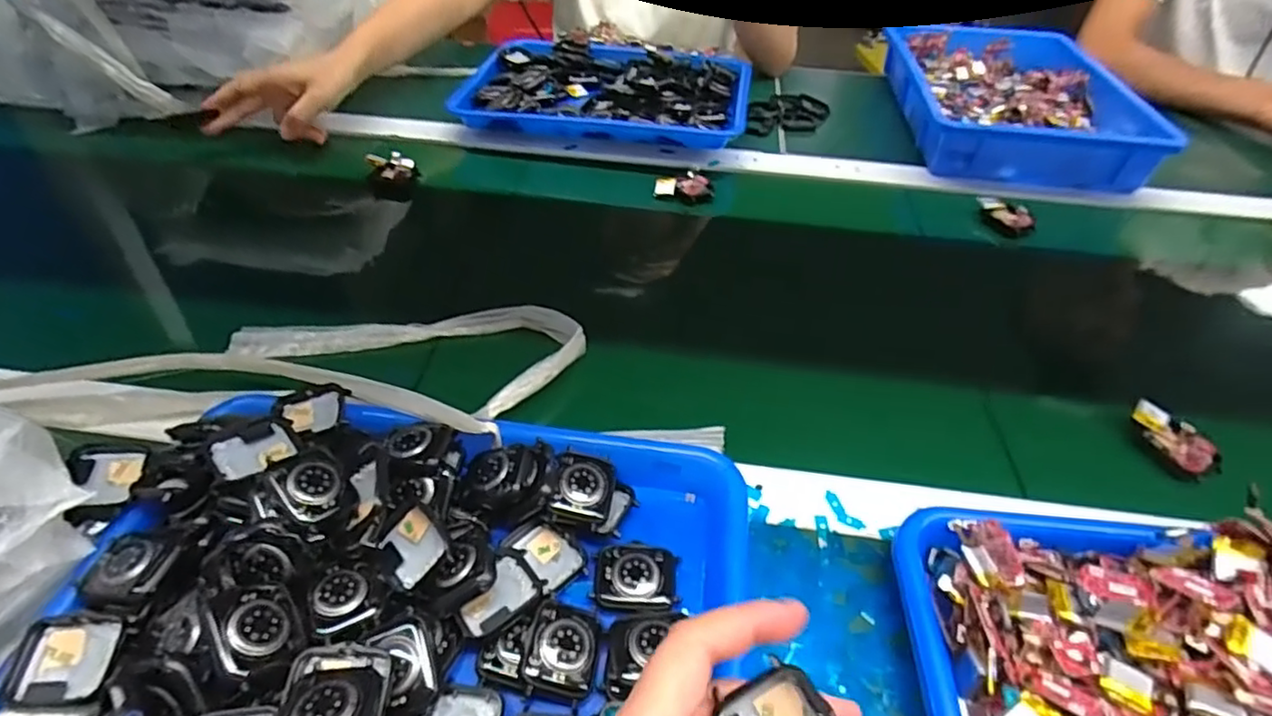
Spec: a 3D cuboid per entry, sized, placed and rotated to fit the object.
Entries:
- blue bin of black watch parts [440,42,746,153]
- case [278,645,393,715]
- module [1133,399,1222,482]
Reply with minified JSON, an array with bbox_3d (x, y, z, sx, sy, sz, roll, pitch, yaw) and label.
[{"bbox_3d":[-0.033,-0.323,0.795,0.336,0.050,0.210,7,45,4],"label":"blue bin of black watch parts"},{"bbox_3d":[-0.129,0.146,0.270,0.042,0.012,0.053,3,24,-7],"label":"case"},{"bbox_3d":[0.370,0.054,0.438,0.032,0.016,0.056,-15,48,-17],"label":"module"}]

